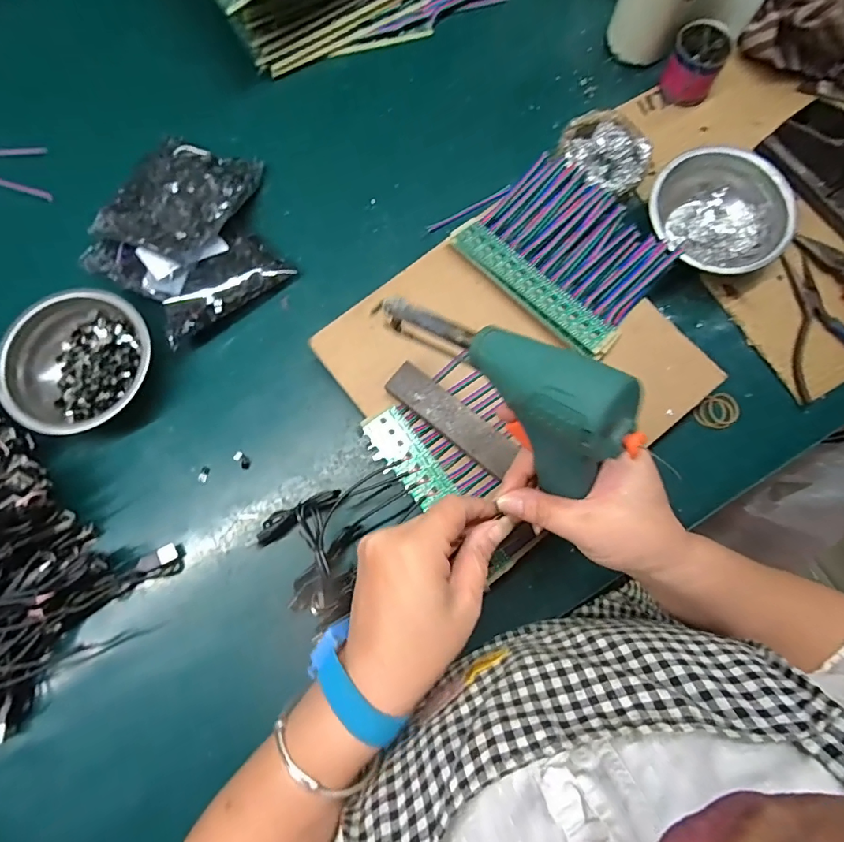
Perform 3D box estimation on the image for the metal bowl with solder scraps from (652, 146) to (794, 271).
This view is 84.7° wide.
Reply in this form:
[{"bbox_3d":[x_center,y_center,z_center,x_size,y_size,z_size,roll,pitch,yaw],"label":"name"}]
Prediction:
[{"bbox_3d":[0.276,-0.191,0.436,0.120,0.038,0.122,0,77,0],"label":"metal bowl with solder scraps"}]

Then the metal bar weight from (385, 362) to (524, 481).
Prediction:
[{"bbox_3d":[0.024,-0.002,0.383,0.115,0.016,0.031,38,80,8],"label":"metal bar weight"}]

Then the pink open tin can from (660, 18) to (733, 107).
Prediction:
[{"bbox_3d":[0.277,-0.365,0.474,0.051,0.049,0.052,0,77,0],"label":"pink open tin can"}]

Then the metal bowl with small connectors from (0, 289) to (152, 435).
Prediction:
[{"bbox_3d":[-0.304,-0.051,0.419,0.127,0.038,0.126,0,77,0],"label":"metal bowl with small connectors"}]

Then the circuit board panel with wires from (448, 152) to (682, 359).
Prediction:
[{"bbox_3d":[0.130,-0.152,0.409,0.159,0.015,0.131,43,81,9],"label":"circuit board panel with wires"}]

